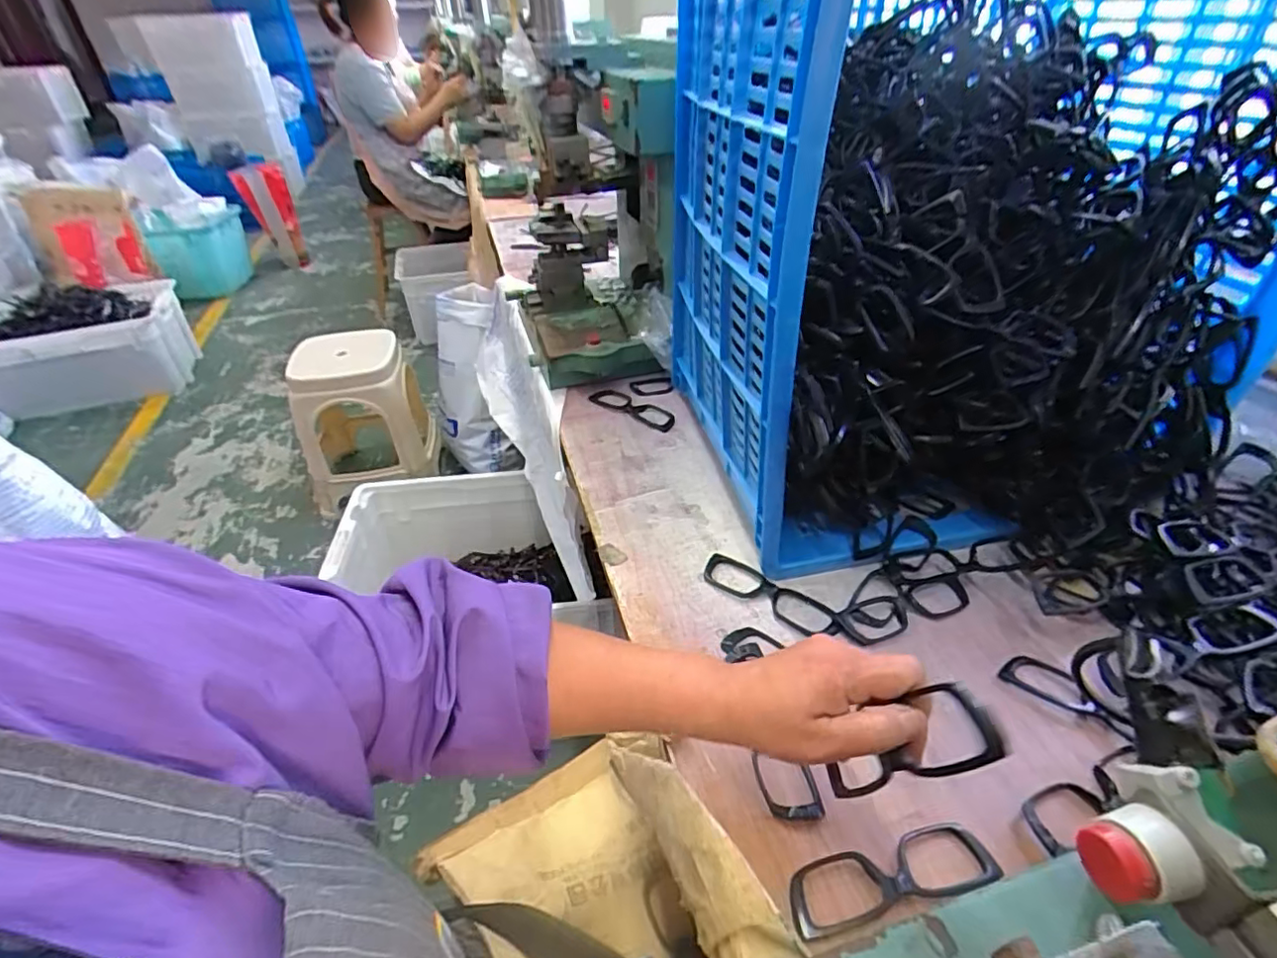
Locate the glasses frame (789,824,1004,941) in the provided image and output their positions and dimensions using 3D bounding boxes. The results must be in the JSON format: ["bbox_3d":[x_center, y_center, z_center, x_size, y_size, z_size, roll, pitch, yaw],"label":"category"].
[{"bbox_3d":[0.167,0.259,0.386,0.143,0.019,0.045,-11,28,-8],"label":"glasses frame"}]

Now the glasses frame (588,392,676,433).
[{"bbox_3d":[-0.007,-0.102,0.848,0.138,0.014,0.036,27,46,30],"label":"glasses frame"}]

